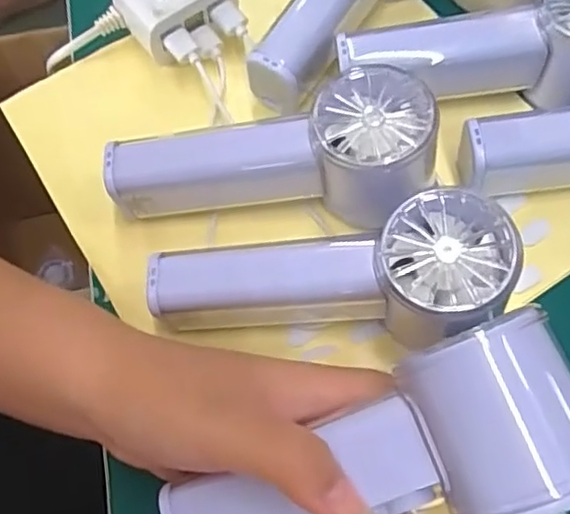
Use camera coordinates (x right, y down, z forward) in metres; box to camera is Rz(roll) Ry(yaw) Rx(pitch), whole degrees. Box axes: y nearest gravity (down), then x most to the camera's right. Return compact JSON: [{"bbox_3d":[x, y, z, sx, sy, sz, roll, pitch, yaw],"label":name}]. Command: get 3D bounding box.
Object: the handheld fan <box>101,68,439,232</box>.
[{"bbox_3d":[-0.007,-0.042,0.299,0.149,0.055,0.053,-11,67,-4],"label":"handheld fan"}]

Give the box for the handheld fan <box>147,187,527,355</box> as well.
[{"bbox_3d":[0.017,0.013,0.269,0.145,0.051,0.052,-7,66,-2],"label":"handheld fan"}]

